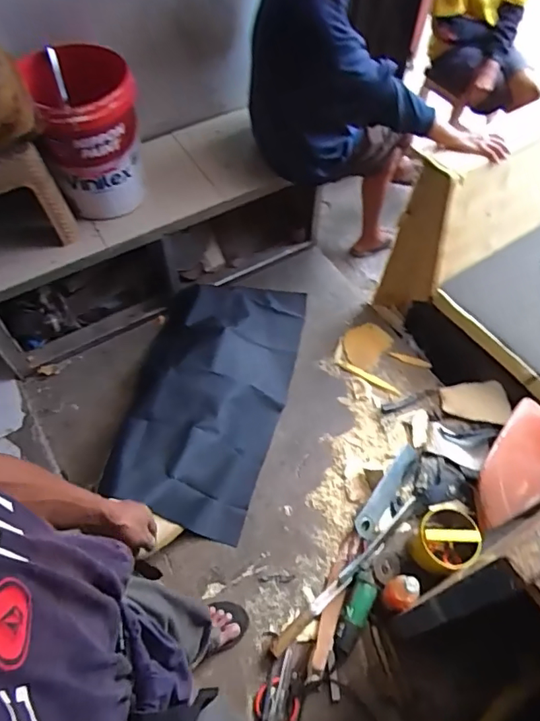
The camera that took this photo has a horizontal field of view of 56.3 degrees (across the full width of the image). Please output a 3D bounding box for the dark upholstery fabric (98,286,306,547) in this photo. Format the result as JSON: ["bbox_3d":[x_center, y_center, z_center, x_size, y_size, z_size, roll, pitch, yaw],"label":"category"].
[{"bbox_3d":[-0.176,0.070,1.561,0.425,0.172,0.861,13,60,7],"label":"dark upholstery fabric"}]

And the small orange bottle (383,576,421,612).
[{"bbox_3d":[0.315,0.571,1.231,0.060,0.165,0.075,26,62,14],"label":"small orange bottle"}]

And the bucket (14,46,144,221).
[{"bbox_3d":[-0.483,-0.592,1.346,0.250,0.369,0.247,0,59,0],"label":"bucket"}]

